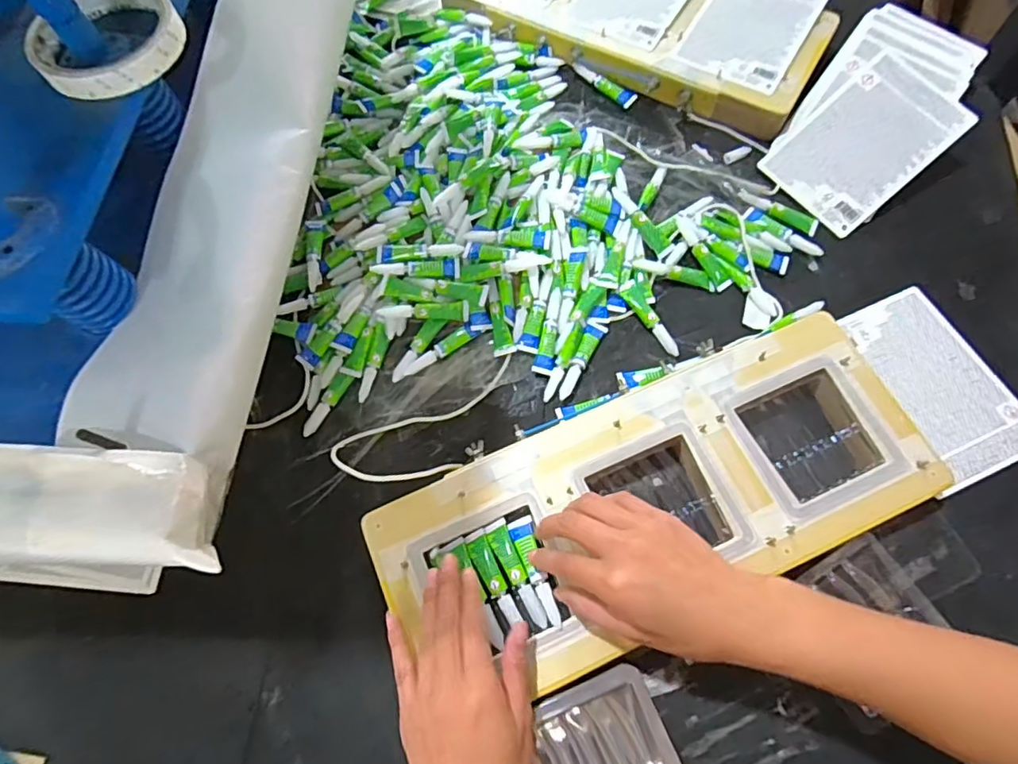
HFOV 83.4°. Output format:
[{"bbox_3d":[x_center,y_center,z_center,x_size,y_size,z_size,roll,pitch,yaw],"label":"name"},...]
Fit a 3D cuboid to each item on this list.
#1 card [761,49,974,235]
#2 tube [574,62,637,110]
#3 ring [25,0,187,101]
[{"bbox_3d":[0.358,-0.241,0.573,0.171,0.007,0.115,-42,77,5],"label":"card"},{"bbox_3d":[0.107,-0.335,0.642,0.081,0.018,0.007,37,33,7],"label":"tube"},{"bbox_3d":[-0.254,-0.219,0.361,0.088,0.015,0.090,-1,67,2],"label":"ring"}]

